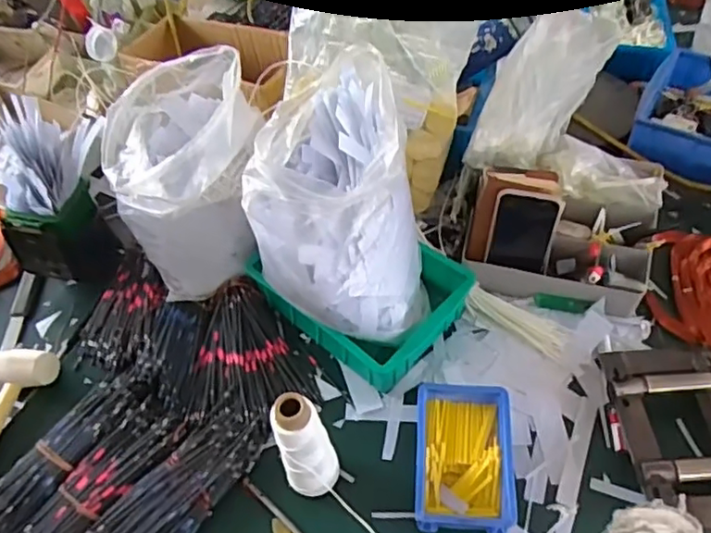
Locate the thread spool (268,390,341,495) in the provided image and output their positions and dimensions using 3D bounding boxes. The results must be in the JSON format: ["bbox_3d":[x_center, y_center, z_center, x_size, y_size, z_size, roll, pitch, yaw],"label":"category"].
[{"bbox_3d":[-0.048,0.185,0.607,0.049,0.175,0.048,-2,53,3],"label":"thread spool"}]

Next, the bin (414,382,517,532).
[{"bbox_3d":[0.115,0.204,0.650,0.098,0.054,0.148,2,53,6],"label":"bin"}]

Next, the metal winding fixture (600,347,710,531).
[{"bbox_3d":[0.355,0.176,0.651,0.137,0.055,0.195,-4,53,1],"label":"metal winding fixture"}]

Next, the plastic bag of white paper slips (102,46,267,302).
[{"bbox_3d":[-0.211,-0.122,0.777,0.179,0.219,0.211,-17,53,-8],"label":"plastic bag of white paper slips"}]

